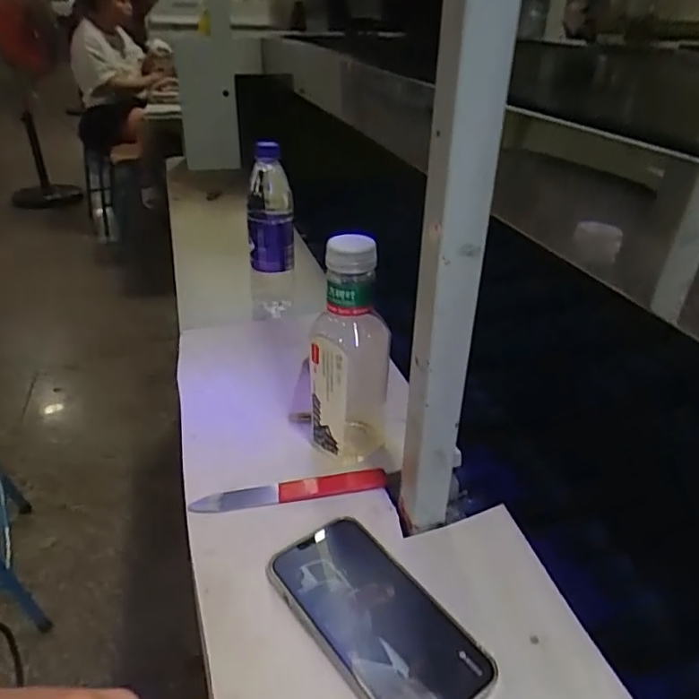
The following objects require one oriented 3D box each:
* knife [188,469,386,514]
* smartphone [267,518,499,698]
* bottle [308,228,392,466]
[{"bbox_3d":[-0.050,0.124,0.503,0.165,0.005,0.025,-6,32,-9],"label":"knife"},{"bbox_3d":[0.017,0.183,0.398,0.085,0.012,0.161,-24,39,-33],"label":"smartphone"},{"bbox_3d":[0.000,0.001,0.511,0.066,0.198,0.067,5,32,8],"label":"bottle"}]

